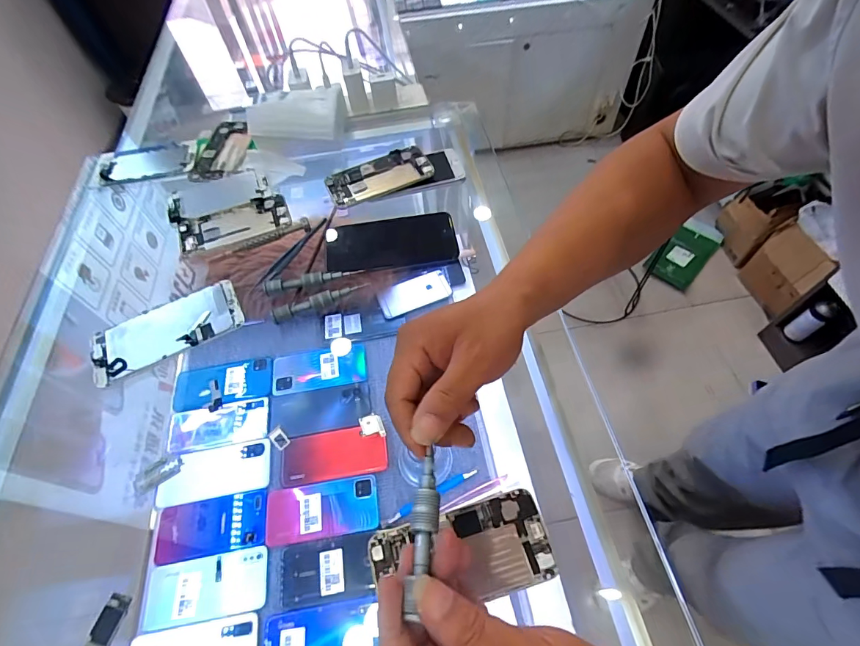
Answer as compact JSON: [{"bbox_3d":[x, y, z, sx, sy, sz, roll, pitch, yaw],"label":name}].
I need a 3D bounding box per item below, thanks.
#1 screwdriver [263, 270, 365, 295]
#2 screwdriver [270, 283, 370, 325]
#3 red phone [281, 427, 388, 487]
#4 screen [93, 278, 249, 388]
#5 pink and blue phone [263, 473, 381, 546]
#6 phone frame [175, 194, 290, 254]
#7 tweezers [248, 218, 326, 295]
[{"bbox_3d":[-0.131,-0.050,0.466,0.110,0.012,0.014,-12,58,-4],"label":"screwdriver"},{"bbox_3d":[-0.119,-0.025,0.448,0.105,0.015,0.010,-20,59,-9],"label":"screwdriver"},{"bbox_3d":[-0.148,0.202,0.644,0.158,0.007,0.074,-9,58,-2],"label":"red phone"},{"bbox_3d":[-0.286,0.004,0.450,0.152,0.012,0.074,-25,60,-12],"label":"screen"},{"bbox_3d":[-0.156,0.268,0.598,0.158,0.005,0.075,-9,58,-2],"label":"pink and blue phone"},{"bbox_3d":[-0.251,-0.128,0.533,0.136,0.011,0.066,-16,59,-6],"label":"phone frame"},{"bbox_3d":[-0.165,-0.081,0.496,0.014,0.011,0.128,28,64,19],"label":"tweezers"}]

